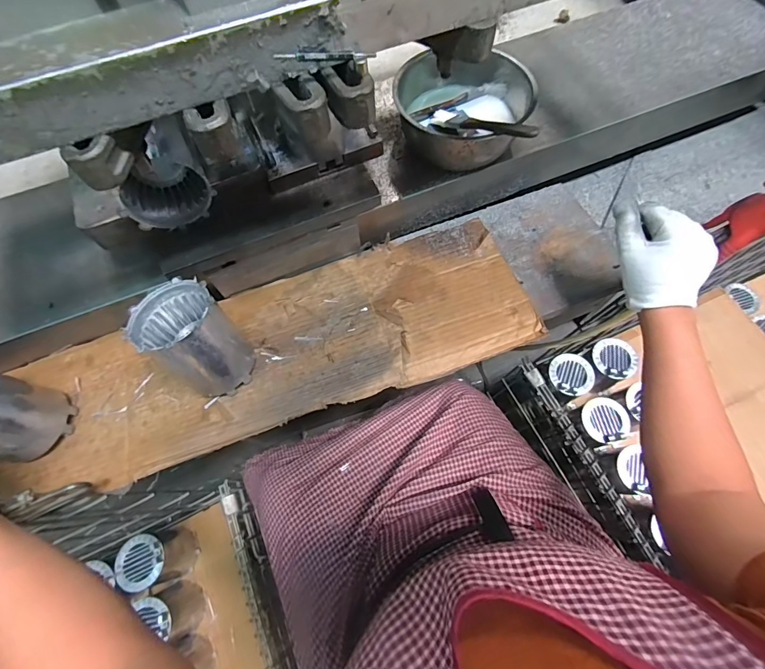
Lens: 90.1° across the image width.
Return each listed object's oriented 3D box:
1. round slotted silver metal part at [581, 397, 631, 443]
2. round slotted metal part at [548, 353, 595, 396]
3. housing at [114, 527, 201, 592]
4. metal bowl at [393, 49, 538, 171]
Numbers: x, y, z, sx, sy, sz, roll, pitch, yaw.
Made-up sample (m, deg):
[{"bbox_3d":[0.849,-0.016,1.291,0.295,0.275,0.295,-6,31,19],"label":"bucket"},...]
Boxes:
[{"bbox_3d":[0.425,0.162,0.728,0.080,0.009,0.080,-6,68,15],"label":"round slotted silver metal part"},{"bbox_3d":[0.390,0.081,0.784,0.086,0.017,0.087,-1,68,1],"label":"round slotted metal part"},{"bbox_3d":[-0.425,0.424,0.730,0.095,0.128,0.087,-1,68,1],"label":"housing"},{"bbox_3d":[0.119,-0.327,0.551,0.185,0.099,0.177,-1,68,1],"label":"metal bowl"}]

